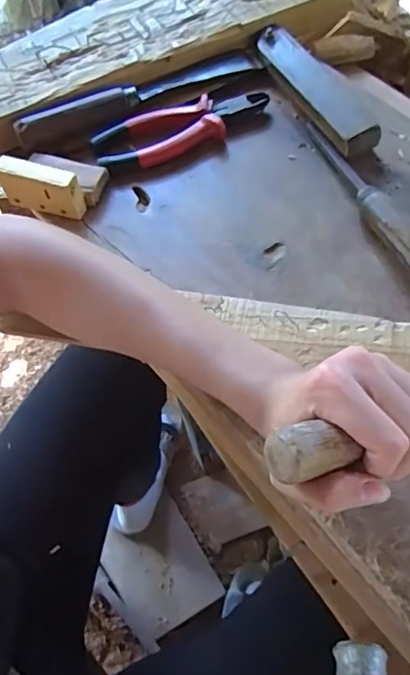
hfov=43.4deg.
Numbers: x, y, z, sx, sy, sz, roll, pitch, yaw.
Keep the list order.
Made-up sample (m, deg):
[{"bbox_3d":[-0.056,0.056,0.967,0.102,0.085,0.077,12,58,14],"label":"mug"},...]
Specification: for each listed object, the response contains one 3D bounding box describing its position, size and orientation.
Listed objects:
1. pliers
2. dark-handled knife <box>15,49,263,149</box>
[{"bbox_3d":[-0.022,-0.217,0.530,0.184,0.012,0.061,-21,65,-7],"label":"pliers"},{"bbox_3d":[-0.066,-0.257,0.544,0.271,0.021,0.029,-22,65,-7],"label":"dark-handled knife"}]

